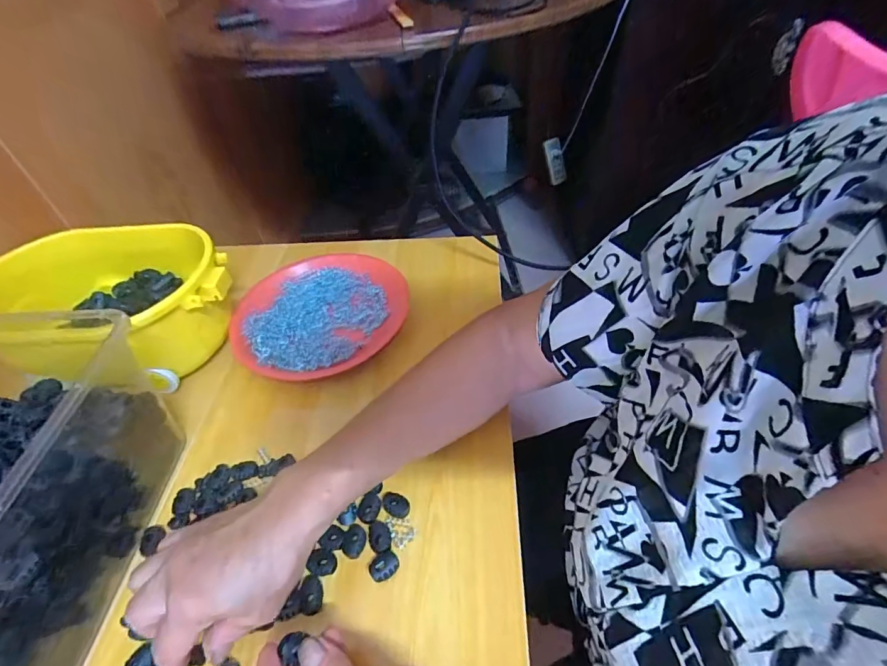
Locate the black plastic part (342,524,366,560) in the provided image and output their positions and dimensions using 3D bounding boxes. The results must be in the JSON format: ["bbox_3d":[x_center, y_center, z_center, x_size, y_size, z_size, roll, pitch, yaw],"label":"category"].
[{"bbox_3d":[-0.069,0.158,0.334,0.018,0.004,0.024,-3,48,1],"label":"black plastic part"}]

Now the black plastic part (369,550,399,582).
[{"bbox_3d":[-0.044,0.170,0.319,0.021,0.004,0.018,-28,52,-20],"label":"black plastic part"}]

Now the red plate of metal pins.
[{"bbox_3d":[-0.141,-0.026,0.502,0.191,0.020,0.176,-2,48,2],"label":"red plate of metal pins"}]

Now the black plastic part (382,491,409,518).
[{"bbox_3d":[-0.039,0.138,0.352,0.024,0.004,0.018,30,56,27],"label":"black plastic part"}]

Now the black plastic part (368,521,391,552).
[{"bbox_3d":[-0.049,0.156,0.334,0.016,0.004,0.024,-10,48,-5],"label":"black plastic part"}]

